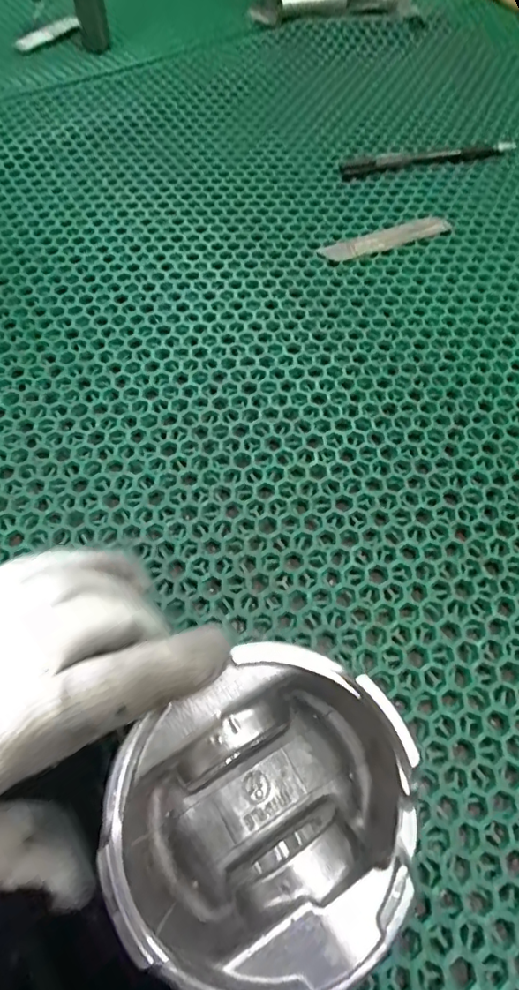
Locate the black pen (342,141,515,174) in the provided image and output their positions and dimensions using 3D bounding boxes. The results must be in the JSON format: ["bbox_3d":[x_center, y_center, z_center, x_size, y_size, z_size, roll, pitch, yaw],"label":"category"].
[{"bbox_3d":[0.142,-0.284,0.429,0.152,0.006,0.015,-12,63,-7],"label":"black pen"}]

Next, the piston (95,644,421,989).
[{"bbox_3d":[0.002,0.103,0.176,0.090,0.070,0.092,0,63,-1],"label":"piston"}]

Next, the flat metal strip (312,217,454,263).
[{"bbox_3d":[0.096,-0.193,0.383,0.105,0.004,0.022,-22,65,-12],"label":"flat metal strip"}]

